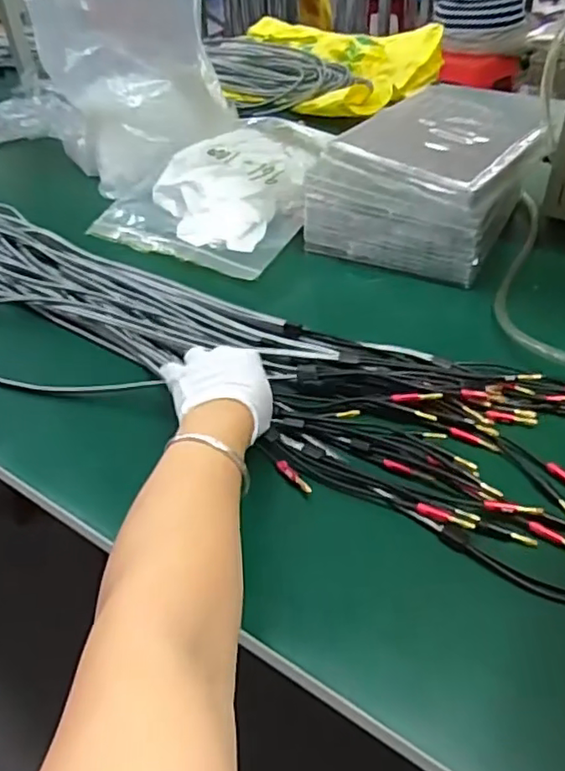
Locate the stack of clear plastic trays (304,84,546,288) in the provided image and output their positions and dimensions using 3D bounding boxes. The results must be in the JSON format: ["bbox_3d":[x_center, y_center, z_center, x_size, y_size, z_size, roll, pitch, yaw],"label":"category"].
[{"bbox_3d":[0.203,-0.284,0.810,0.212,0.109,0.311,22,47,26],"label":"stack of clear plastic trays"}]

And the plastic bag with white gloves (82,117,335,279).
[{"bbox_3d":[-0.080,-0.283,0.863,0.293,0.081,0.311,25,49,29],"label":"plastic bag with white gloves"}]

